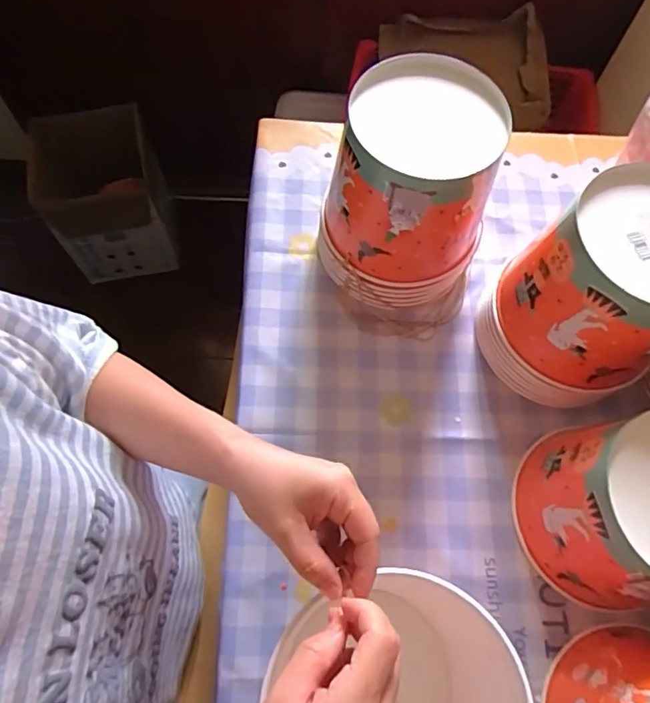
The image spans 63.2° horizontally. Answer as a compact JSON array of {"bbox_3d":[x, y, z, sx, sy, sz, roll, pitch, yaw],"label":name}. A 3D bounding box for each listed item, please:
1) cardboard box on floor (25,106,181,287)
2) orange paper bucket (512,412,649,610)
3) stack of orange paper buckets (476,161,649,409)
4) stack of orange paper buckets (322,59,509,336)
[{"bbox_3d":[-0.504,-0.351,1.249,0.258,0.308,0.273,-19,69,-9],"label":"cardboard box on floor"},{"bbox_3d":[0.250,0.129,0.430,0.139,0.132,0.133,1,67,-1],"label":"orange paper bucket"},{"bbox_3d":[0.243,-0.045,0.479,0.149,0.180,0.138,-35,72,-15],"label":"stack of orange paper buckets"},{"bbox_3d":[0.081,-0.140,0.508,0.159,0.189,0.161,23,68,8],"label":"stack of orange paper buckets"}]

